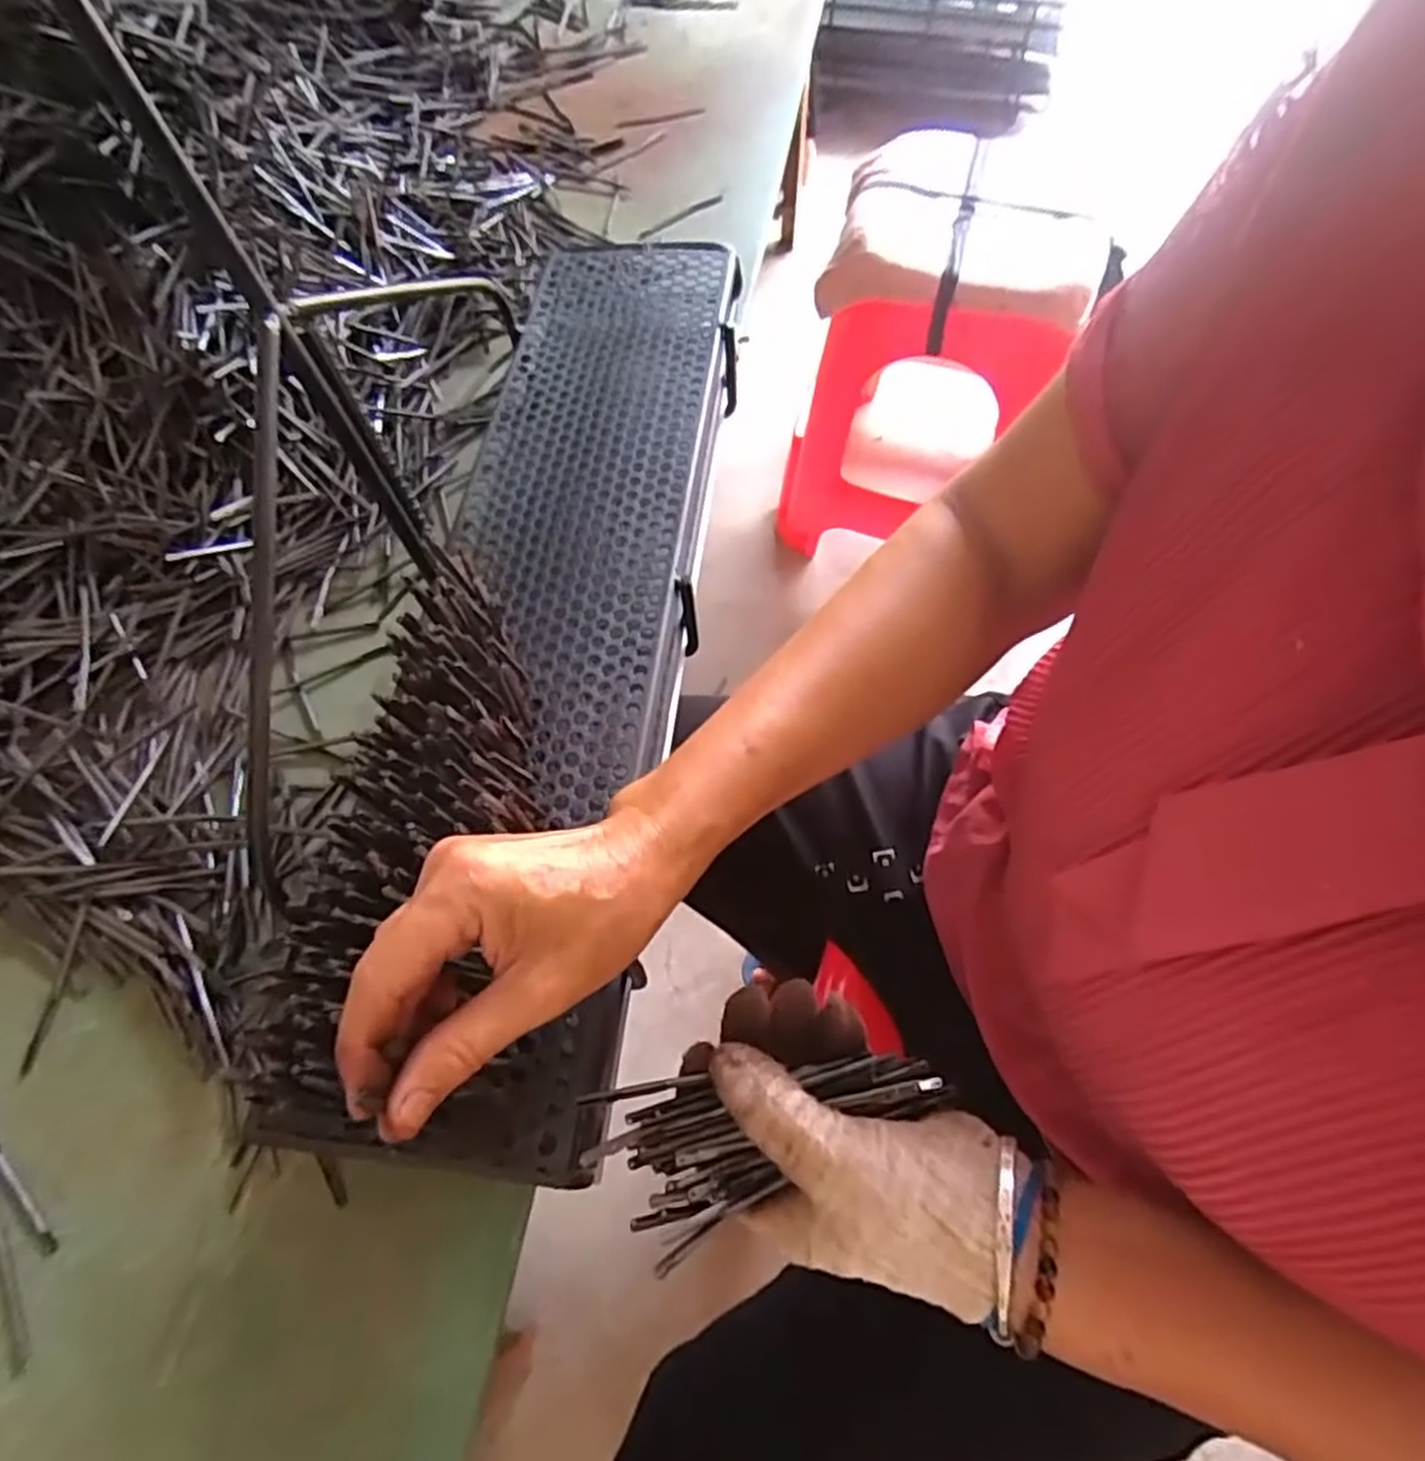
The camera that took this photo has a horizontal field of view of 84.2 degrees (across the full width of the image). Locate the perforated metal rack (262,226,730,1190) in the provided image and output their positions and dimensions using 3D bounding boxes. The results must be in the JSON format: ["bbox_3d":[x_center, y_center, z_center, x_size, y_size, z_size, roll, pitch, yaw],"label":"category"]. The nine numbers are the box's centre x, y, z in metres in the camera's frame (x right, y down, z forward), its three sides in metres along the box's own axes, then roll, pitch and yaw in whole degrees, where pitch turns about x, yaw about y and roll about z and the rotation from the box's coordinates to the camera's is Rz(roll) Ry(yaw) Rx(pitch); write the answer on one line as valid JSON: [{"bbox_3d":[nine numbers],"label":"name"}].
[{"bbox_3d":[-0.086,-0.090,0.446,0.147,0.059,0.592,6,62,4],"label":"perforated metal rack"}]

